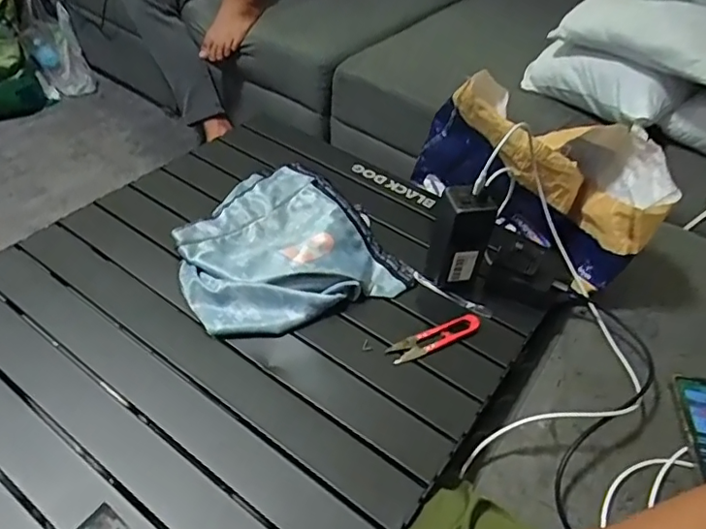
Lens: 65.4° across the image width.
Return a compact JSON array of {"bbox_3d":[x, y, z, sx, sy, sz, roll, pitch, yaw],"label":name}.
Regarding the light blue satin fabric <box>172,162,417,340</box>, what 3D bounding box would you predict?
[{"bbox_3d":[-0.105,-0.028,0.721,0.252,0.046,0.276,-26,52,-29],"label":"light blue satin fabric"}]

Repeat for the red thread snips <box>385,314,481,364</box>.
[{"bbox_3d":[0.099,0.085,0.649,0.122,0.012,0.030,-17,49,-22],"label":"red thread snips"}]

